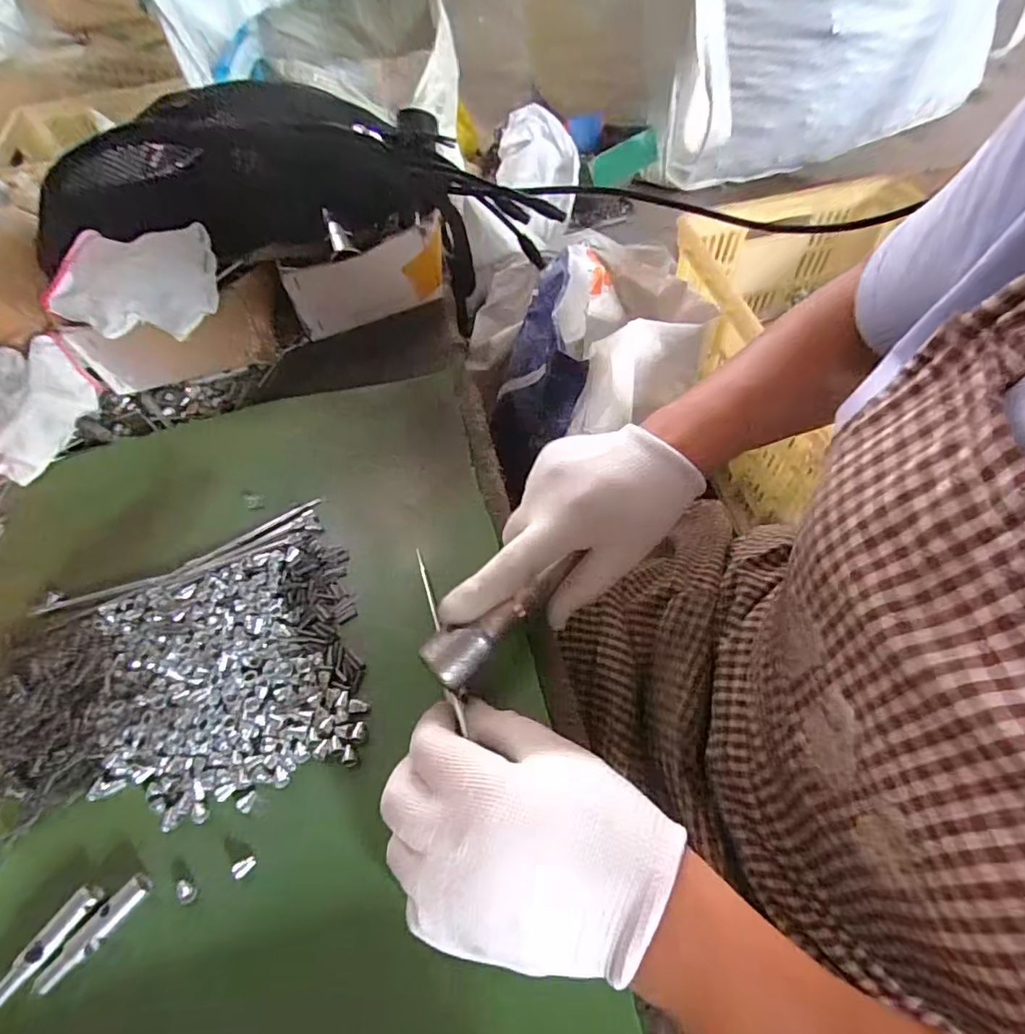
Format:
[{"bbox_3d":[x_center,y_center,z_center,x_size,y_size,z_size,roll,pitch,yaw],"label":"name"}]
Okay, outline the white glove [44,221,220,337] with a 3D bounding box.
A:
[{"bbox_3d":[-0.264,-0.163,0.372,0.110,0.035,0.077,0,59,5],"label":"white glove"}]

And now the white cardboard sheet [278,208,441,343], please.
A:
[{"bbox_3d":[-0.115,-0.193,0.439,0.126,0.063,0.022,-17,59,-7],"label":"white cardboard sheet"}]

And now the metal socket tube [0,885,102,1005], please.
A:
[{"bbox_3d":[-0.209,0.193,0.241,0.013,0.009,0.050,32,66,20],"label":"metal socket tube"}]

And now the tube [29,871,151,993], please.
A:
[{"bbox_3d":[-0.188,0.188,0.242,0.012,0.007,0.052,34,66,21],"label":"tube"}]

